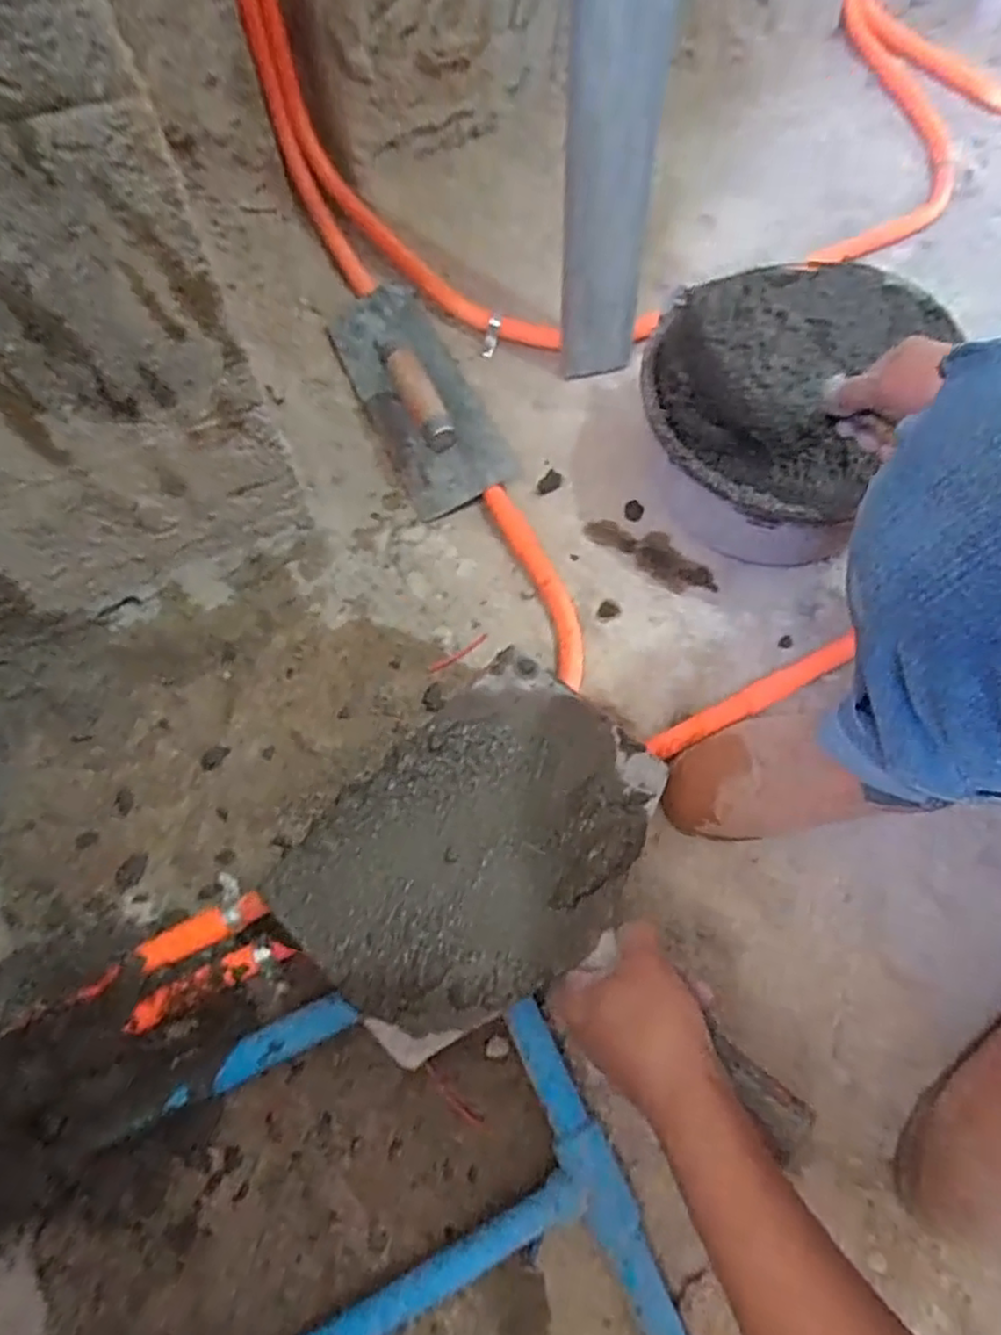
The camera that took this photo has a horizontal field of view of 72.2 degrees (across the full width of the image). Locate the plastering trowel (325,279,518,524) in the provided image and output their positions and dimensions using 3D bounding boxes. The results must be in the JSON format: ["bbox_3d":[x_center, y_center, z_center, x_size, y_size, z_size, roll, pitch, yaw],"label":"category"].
[{"bbox_3d":[-0.083,-0.294,0.683,0.119,0.095,0.275,-20,69,-11],"label":"plastering trowel"}]

